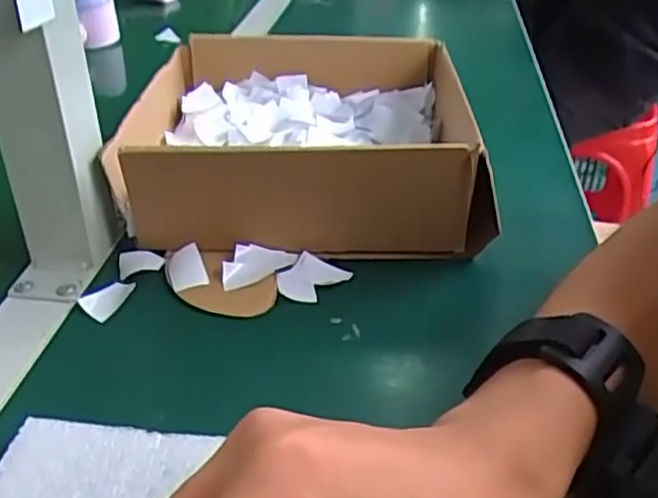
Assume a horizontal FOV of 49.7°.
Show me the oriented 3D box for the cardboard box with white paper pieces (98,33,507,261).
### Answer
[{"bbox_3d":[-0.017,-0.082,0.502,0.214,0.077,0.224,-2,32,-1],"label":"cardboard box with white paper pieces"}]

